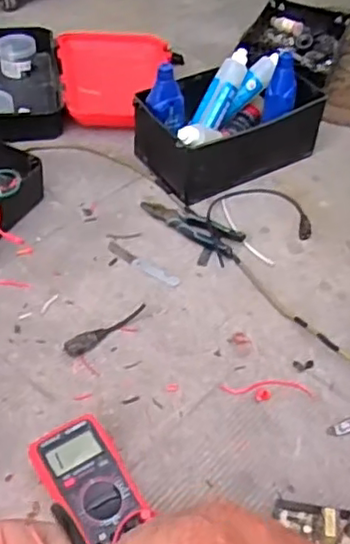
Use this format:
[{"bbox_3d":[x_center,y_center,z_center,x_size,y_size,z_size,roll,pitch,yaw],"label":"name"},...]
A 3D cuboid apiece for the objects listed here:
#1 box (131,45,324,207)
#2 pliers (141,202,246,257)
[{"bbox_3d":[0.105,-0.288,1.254,0.341,0.165,0.211,-22,52,-22],"label":"box"},{"bbox_3d":[0.022,-0.086,1.138,0.190,0.017,0.066,25,50,19],"label":"pliers"}]

